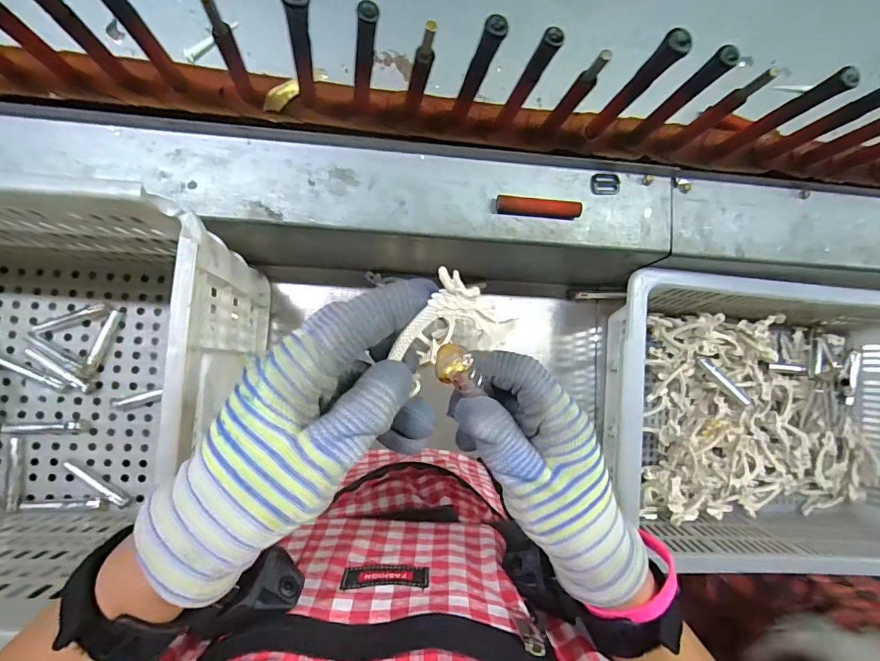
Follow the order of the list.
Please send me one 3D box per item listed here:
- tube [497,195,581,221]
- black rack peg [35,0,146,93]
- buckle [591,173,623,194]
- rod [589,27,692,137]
[{"bbox_3d":[0.108,-0.134,0.496,0.091,0.016,0.019,4,90,-3],"label":"tube"},{"bbox_3d":[-0.289,-0.241,0.361,0.021,0.134,0.023,45,88,-2],"label":"black rack peg"},{"bbox_3d":[0.187,-0.164,0.511,0.034,0.004,0.024,-1,90,-3],"label":"buckle"},{"bbox_3d":[0.172,-0.214,0.414,0.020,0.150,0.022,0,90,-3],"label":"rod"}]

